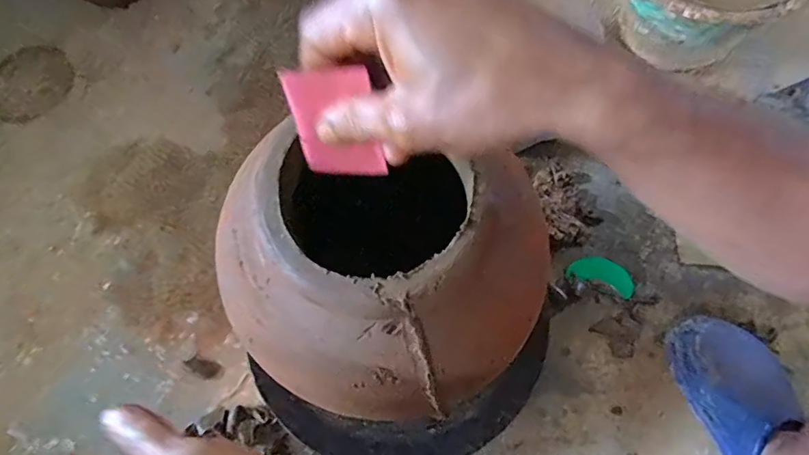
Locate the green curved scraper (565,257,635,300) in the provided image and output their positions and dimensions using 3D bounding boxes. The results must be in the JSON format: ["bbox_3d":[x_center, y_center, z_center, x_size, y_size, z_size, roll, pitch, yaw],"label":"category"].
[{"bbox_3d":[0.261,0.061,0.679,0.086,0.007,0.039,20,86,10],"label":"green curved scraper"}]

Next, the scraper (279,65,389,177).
[{"bbox_3d":[-0.037,-0.055,0.283,0.045,0.074,0.005,-3,53,4],"label":"scraper"}]

